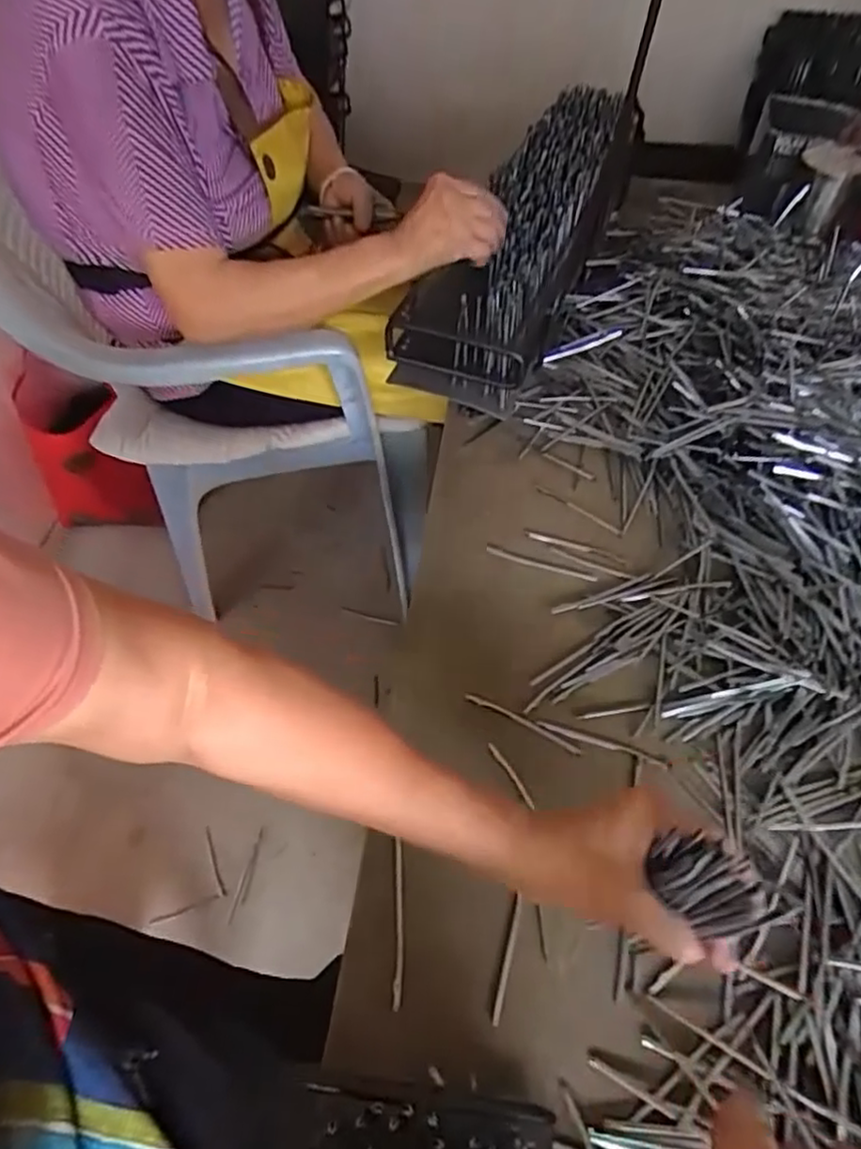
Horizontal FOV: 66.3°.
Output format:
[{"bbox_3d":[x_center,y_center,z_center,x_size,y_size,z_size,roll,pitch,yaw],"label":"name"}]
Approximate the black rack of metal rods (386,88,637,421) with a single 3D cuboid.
[{"bbox_3d":[0.139,-0.440,0.831,0.148,0.135,0.594,19,58,12],"label":"black rack of metal rods"}]

